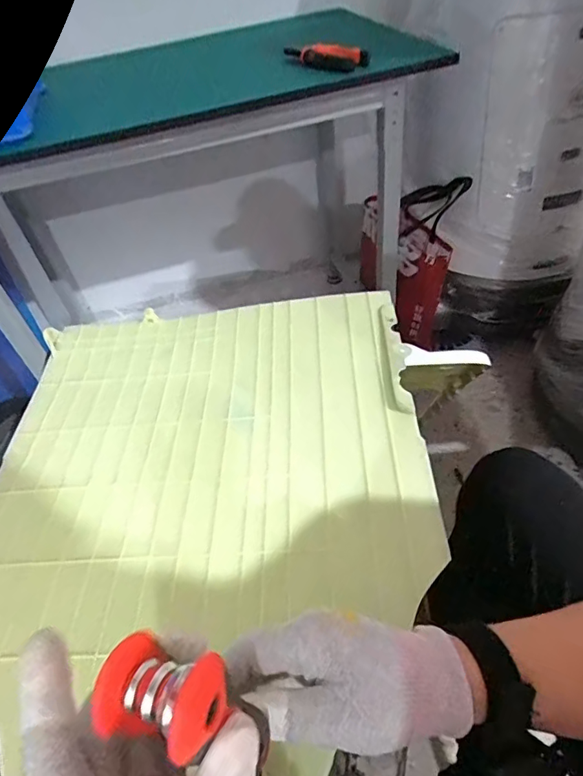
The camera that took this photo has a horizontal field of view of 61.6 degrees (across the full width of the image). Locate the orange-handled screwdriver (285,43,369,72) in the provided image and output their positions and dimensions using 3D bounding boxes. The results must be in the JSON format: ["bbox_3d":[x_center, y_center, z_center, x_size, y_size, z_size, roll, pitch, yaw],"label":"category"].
[{"bbox_3d":[0.062,-0.604,0.890,0.022,0.044,0.185,-38,53,-27],"label":"orange-handled screwdriver"}]

